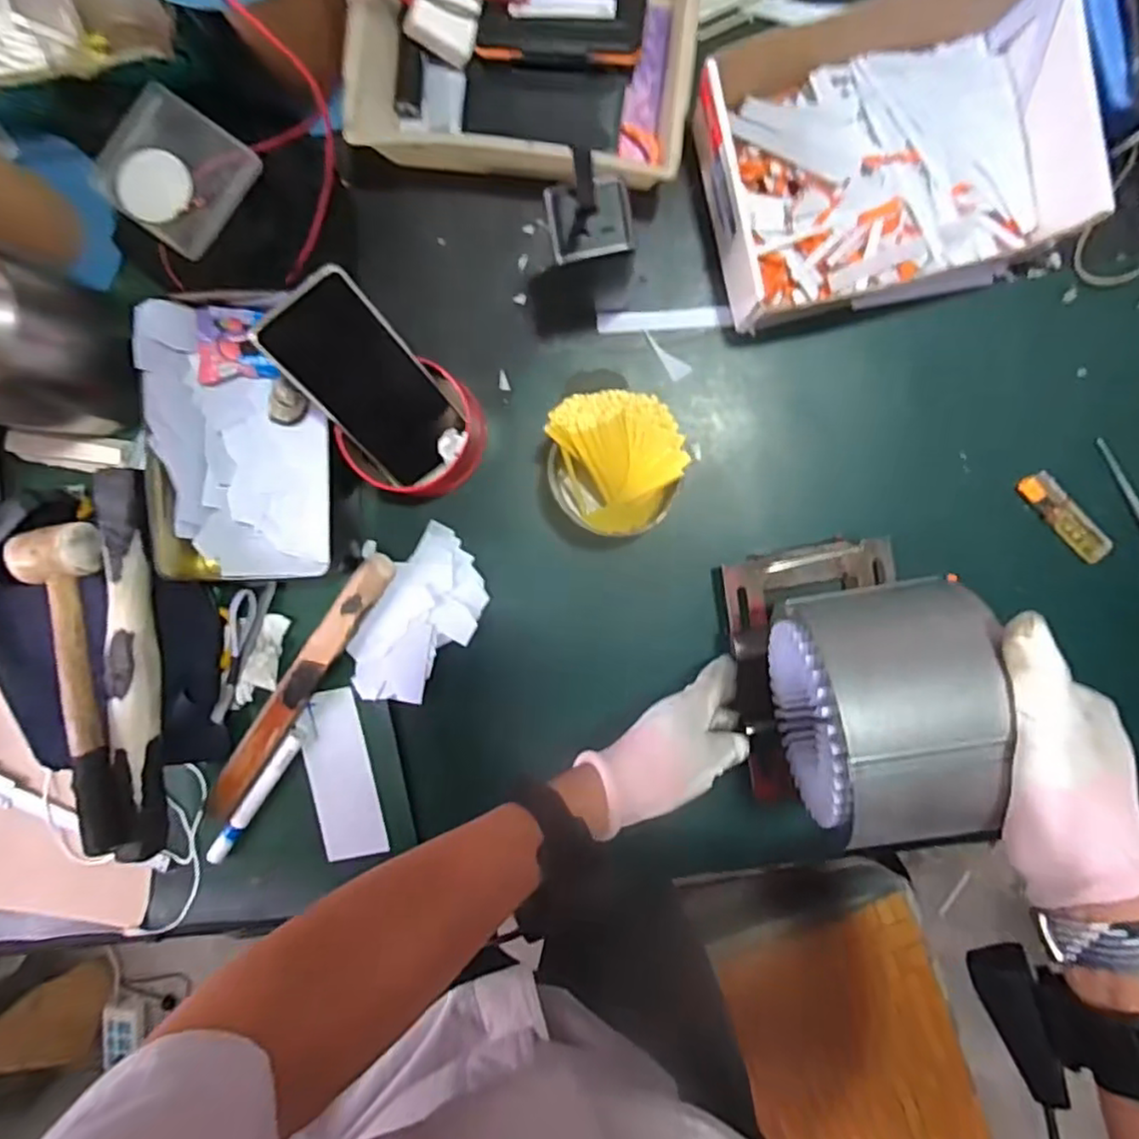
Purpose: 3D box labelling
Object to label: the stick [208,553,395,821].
[{"bbox_3d":[-0.235,0.104,0.564,0.027,0.021,0.277,35,97,-1],"label":"stick"}]

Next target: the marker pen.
[{"bbox_3d":[-0.278,0.203,0.583,0.014,0.013,0.145,36,97,-2],"label":"marker pen"}]

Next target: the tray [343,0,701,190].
[{"bbox_3d":[-0.033,-0.384,0.483,0.245,0.057,0.173,8,97,2],"label":"tray"}]

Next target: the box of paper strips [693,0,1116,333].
[{"bbox_3d":[0.225,-0.305,0.475,0.244,0.072,0.193,-15,96,5],"label":"box of paper strips"}]

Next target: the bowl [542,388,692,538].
[{"bbox_3d":[0.034,-0.077,0.504,0.096,0.088,0.100,0,97,3],"label":"bowl"}]

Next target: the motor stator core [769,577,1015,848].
[{"bbox_3d":[0.192,0.081,0.416,0.106,0.134,0.136,-9,96,3],"label":"motor stator core"}]

